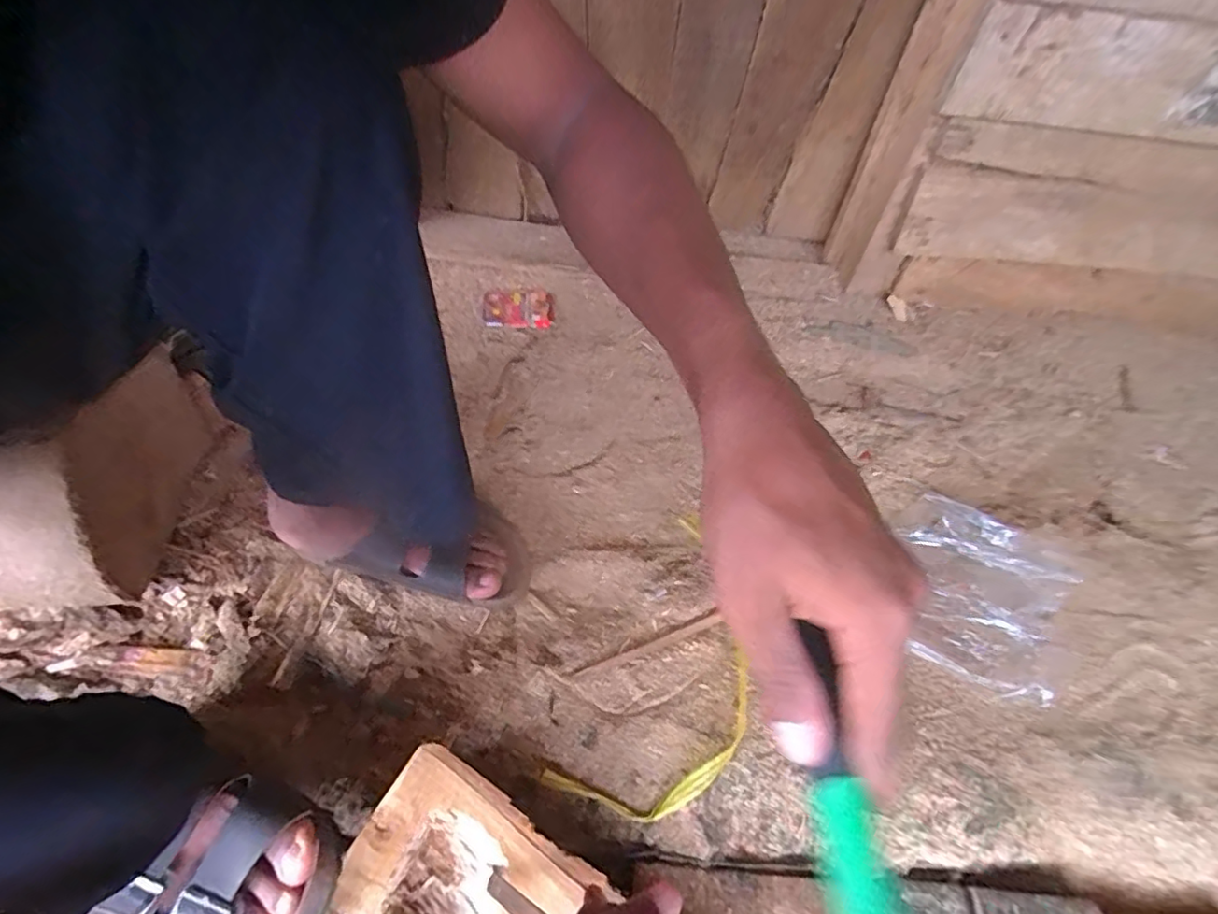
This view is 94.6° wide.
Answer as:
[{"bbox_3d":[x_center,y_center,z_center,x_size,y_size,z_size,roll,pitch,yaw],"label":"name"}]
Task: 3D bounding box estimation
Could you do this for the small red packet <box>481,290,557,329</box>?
[{"bbox_3d":[-0.130,-0.210,0.808,0.098,0.017,0.070,0,53,-5],"label":"small red packet"}]

